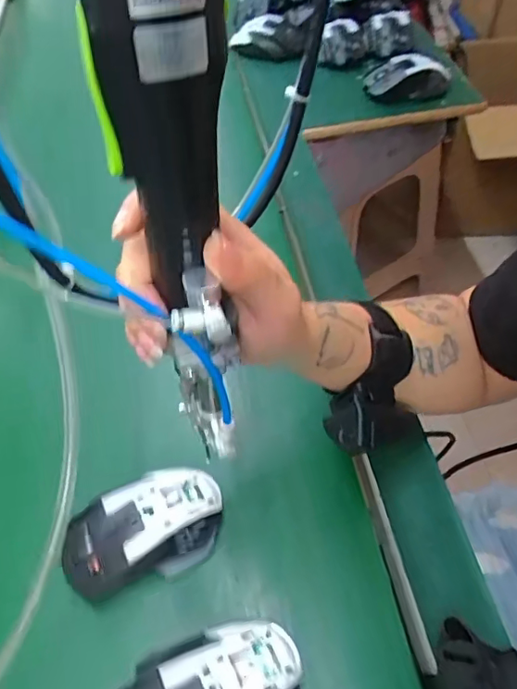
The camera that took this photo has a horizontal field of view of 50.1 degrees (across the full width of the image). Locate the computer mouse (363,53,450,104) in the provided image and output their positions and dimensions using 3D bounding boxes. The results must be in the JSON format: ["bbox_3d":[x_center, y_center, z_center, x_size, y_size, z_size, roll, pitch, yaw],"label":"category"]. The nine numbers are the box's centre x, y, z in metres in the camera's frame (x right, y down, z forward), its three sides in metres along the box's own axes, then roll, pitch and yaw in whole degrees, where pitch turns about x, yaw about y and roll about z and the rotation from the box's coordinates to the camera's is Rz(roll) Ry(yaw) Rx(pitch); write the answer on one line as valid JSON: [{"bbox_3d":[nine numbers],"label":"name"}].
[{"bbox_3d":[0.199,-0.359,0.746,0.117,0.030,0.072,-16,51,-7],"label":"computer mouse"}]

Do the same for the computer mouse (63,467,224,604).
[{"bbox_3d":[-0.080,0.133,0.394,0.114,0.045,0.063,-26,53,-15],"label":"computer mouse"}]

